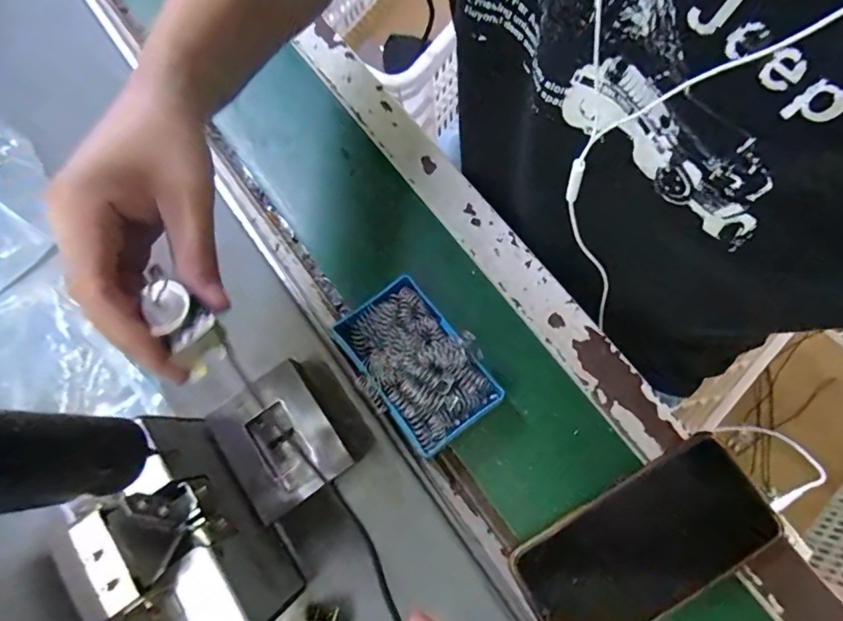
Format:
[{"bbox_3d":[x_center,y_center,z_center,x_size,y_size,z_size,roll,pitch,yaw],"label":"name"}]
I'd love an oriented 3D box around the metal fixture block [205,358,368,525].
[{"bbox_3d":[-0.088,0.082,0.316,0.073,0.022,0.079,-36,75,-6],"label":"metal fixture block"}]

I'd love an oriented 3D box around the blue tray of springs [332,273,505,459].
[{"bbox_3d":[-0.005,0.037,0.348,0.076,0.032,0.113,-38,75,-6],"label":"blue tray of springs"}]

